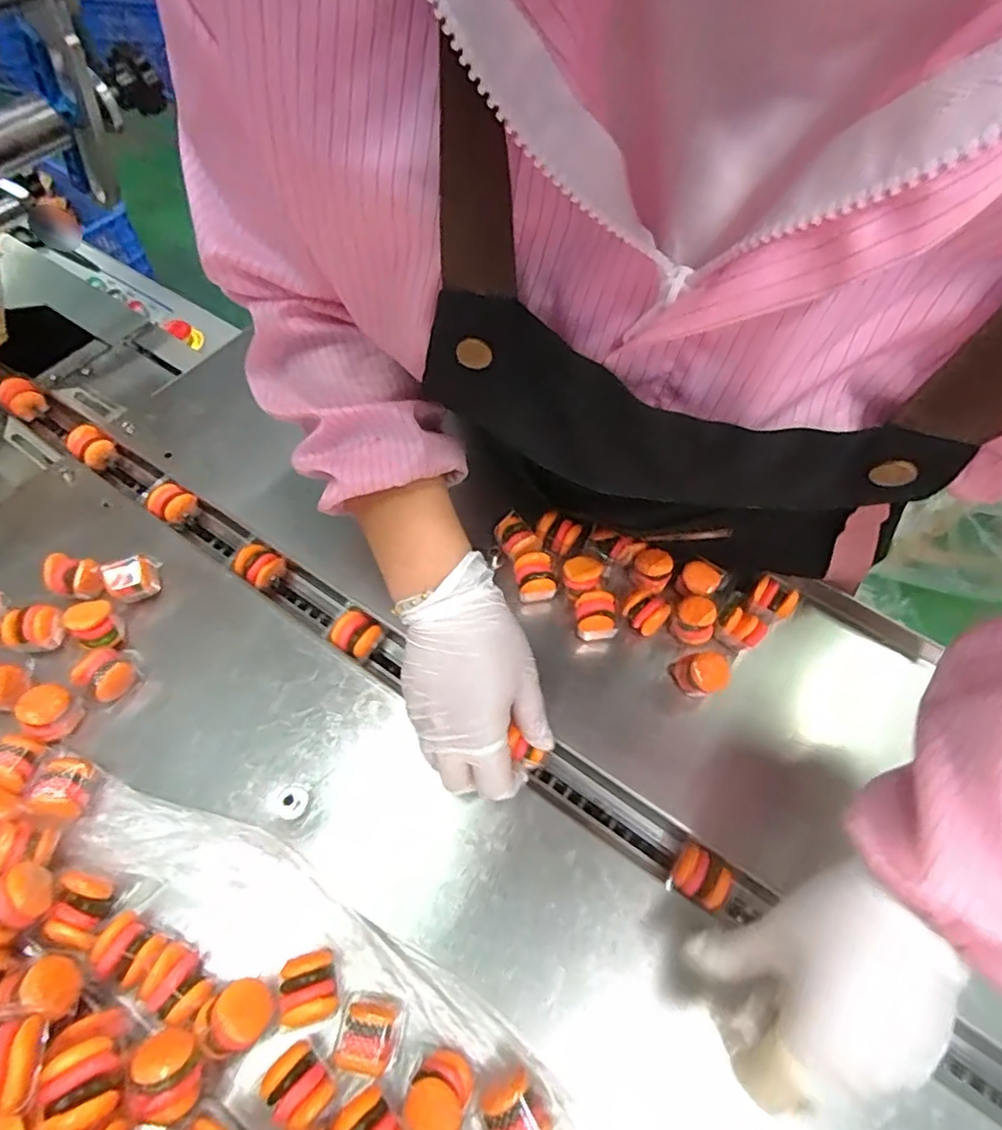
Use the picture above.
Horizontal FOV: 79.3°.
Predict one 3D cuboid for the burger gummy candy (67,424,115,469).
[{"bbox_3d":[-0.363,-0.106,0.532,0.027,0.022,0.029,32,64,13],"label":"burger gummy candy"}]

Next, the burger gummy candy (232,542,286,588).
[{"bbox_3d":[-0.194,0.003,0.485,0.034,0.021,0.029,29,63,12],"label":"burger gummy candy"}]

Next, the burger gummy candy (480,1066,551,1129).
[{"bbox_3d":[0.006,0.279,0.310,0.028,0.025,0.032,-27,66,-17],"label":"burger gummy candy"}]

